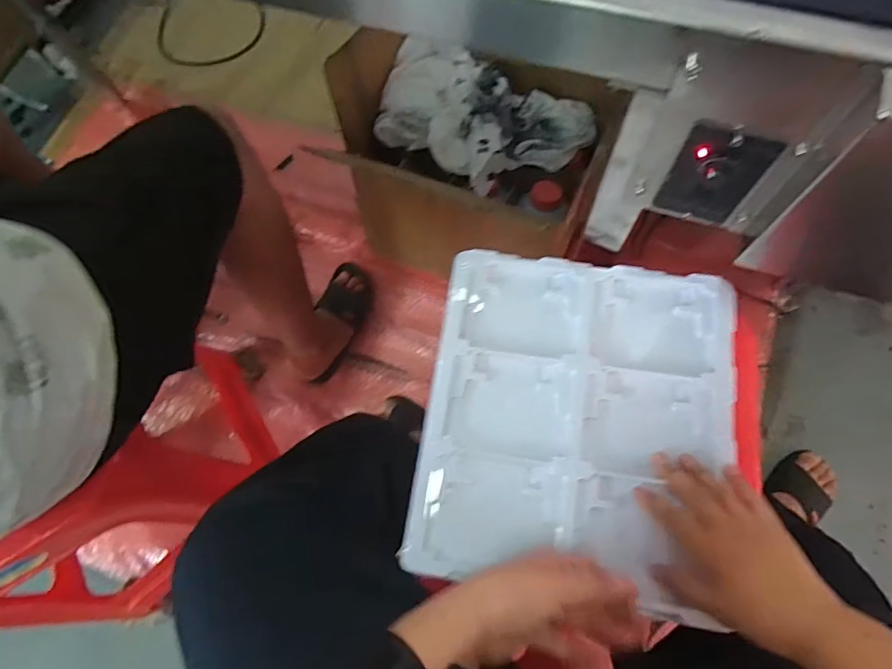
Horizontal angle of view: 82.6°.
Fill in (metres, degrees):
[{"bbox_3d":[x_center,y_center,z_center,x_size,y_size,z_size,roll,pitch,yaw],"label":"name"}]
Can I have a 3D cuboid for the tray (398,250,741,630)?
[{"bbox_3d":[0.125,0.074,0.486,0.280,0.039,0.314,9,69,2],"label":"tray"}]

